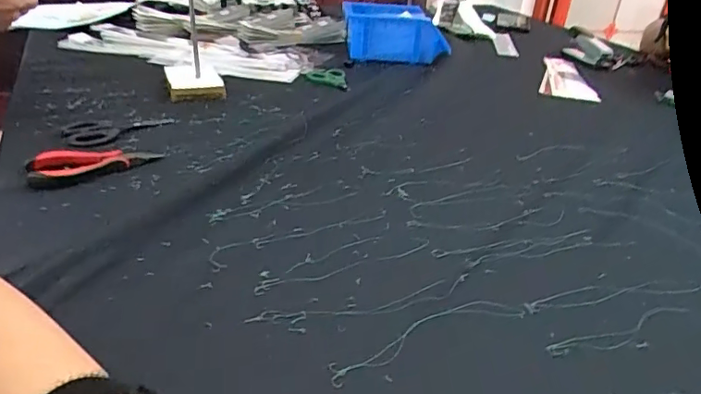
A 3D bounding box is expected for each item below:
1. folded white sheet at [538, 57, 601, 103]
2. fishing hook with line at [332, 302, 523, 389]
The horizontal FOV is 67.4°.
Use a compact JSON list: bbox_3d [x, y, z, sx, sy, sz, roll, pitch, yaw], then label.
[{"bbox_3d":[0.371,-0.206,0.908,0.089,0.015,0.202,11,31,11],"label":"folded white sheet"},{"bbox_3d":[0.052,0.090,0.349,0.150,0.005,0.025,-11,34,-26],"label":"fishing hook with line"}]

